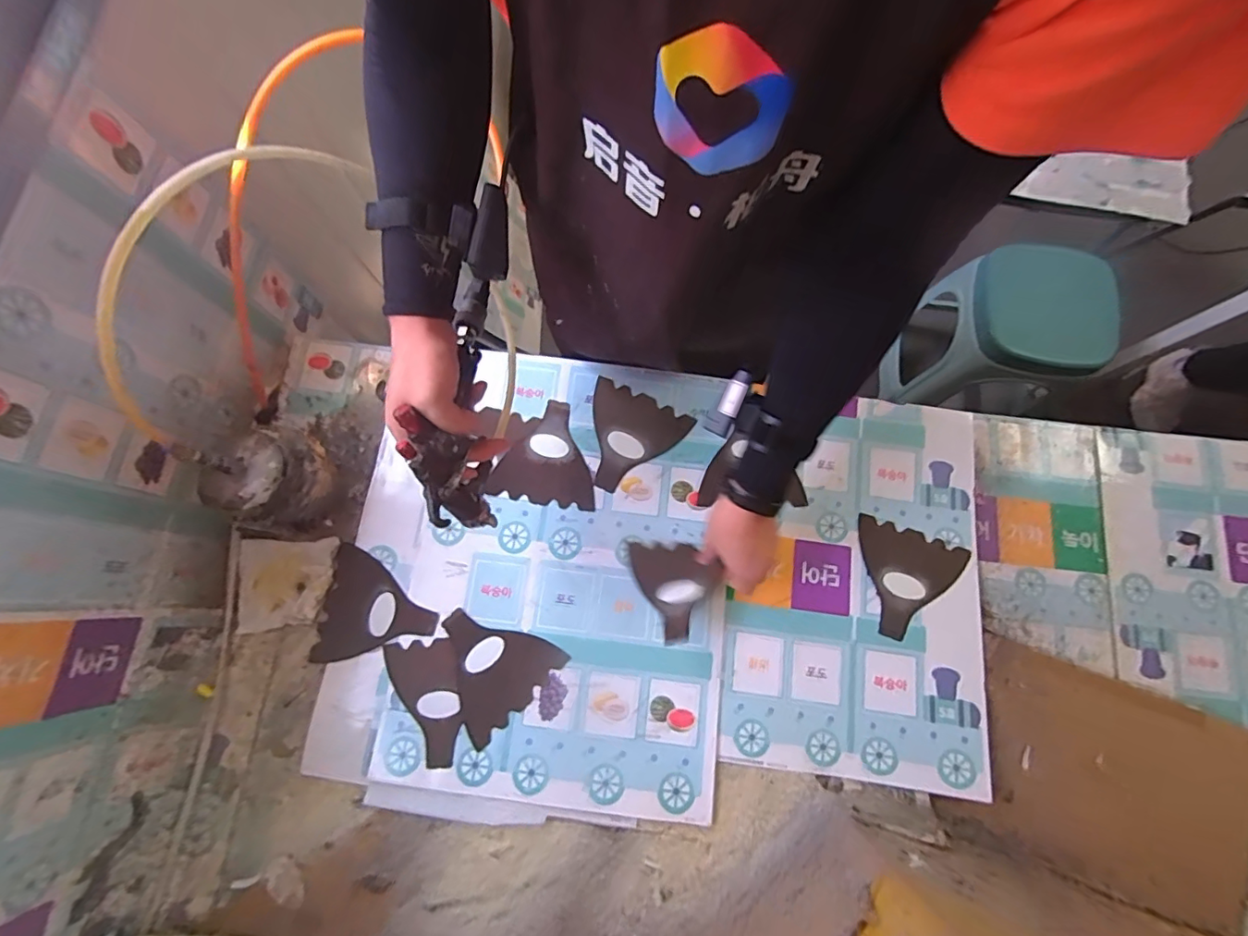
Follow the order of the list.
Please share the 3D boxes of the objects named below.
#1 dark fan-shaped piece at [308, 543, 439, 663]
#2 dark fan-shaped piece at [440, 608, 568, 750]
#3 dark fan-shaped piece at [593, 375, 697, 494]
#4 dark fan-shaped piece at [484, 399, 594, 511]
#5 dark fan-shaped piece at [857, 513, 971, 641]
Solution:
[{"bbox_3d":[-0.286,0.167,0.615,0.129,0.009,0.127,11,76,1],"label":"dark fan-shaped piece"},{"bbox_3d":[-0.157,0.222,0.605,0.131,0.004,0.127,43,76,9],"label":"dark fan-shaped piece"},{"bbox_3d":[0.003,-0.033,0.664,0.127,0.004,0.129,25,78,3],"label":"dark fan-shaped piece"},{"bbox_3d":[-0.096,-0.019,0.666,0.128,0.011,0.127,11,83,0],"label":"dark fan-shaped piece"},{"bbox_3d":[0.337,0.137,0.633,0.128,0.008,0.130,20,77,3],"label":"dark fan-shaped piece"}]

